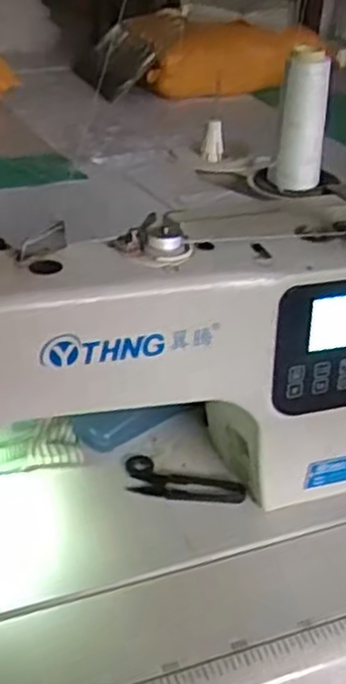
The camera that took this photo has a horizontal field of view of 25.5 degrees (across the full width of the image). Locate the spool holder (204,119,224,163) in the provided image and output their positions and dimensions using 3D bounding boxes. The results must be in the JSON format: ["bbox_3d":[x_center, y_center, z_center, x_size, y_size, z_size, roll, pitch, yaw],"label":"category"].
[{"bbox_3d":[0.057,-0.276,1.054,0.026,0.056,0.021,2,12,-4],"label":"spool holder"}]

